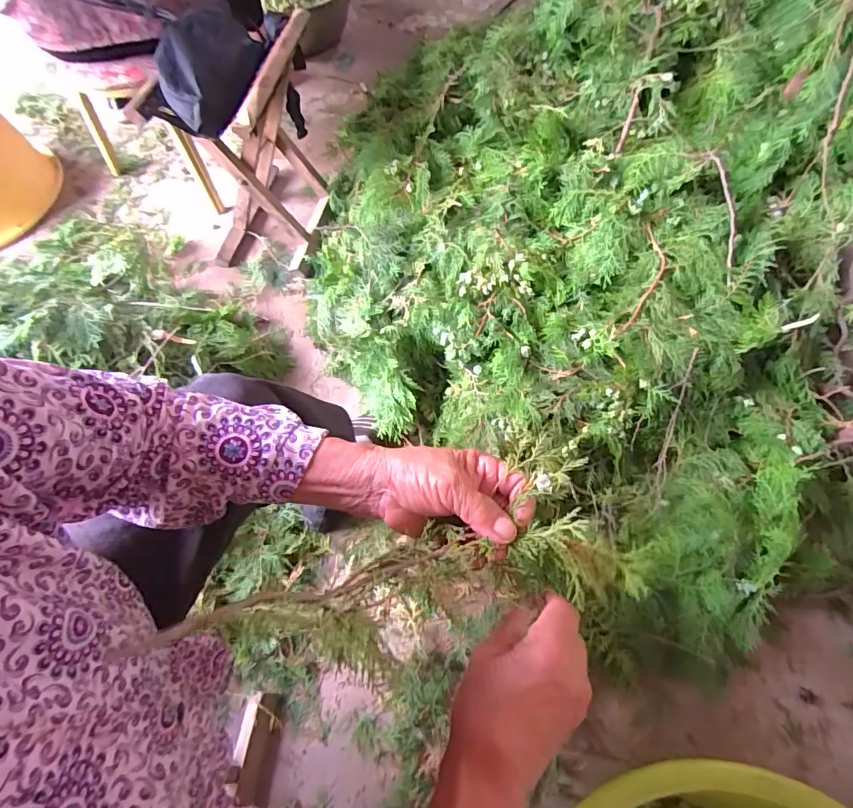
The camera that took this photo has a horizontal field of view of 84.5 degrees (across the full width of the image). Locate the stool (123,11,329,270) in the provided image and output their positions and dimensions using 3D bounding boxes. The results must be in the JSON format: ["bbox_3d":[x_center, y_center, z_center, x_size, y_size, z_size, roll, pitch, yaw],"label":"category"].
[{"bbox_3d":[-0.343,-0.490,0.944,0.226,0.359,0.262,7,64,5],"label":"stool"}]

